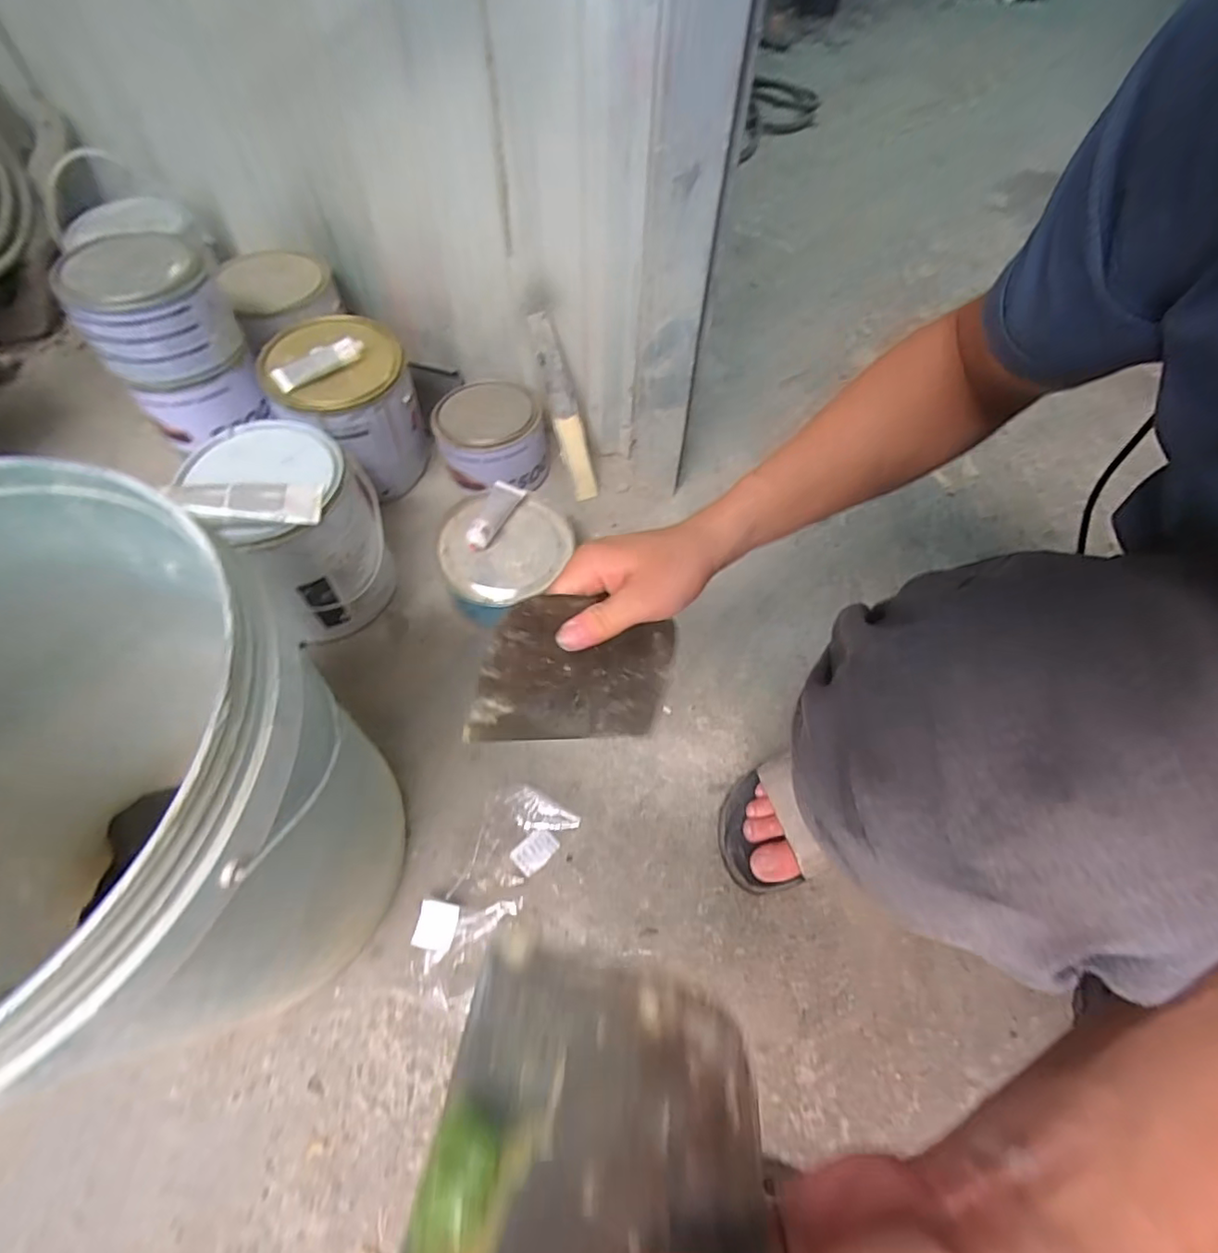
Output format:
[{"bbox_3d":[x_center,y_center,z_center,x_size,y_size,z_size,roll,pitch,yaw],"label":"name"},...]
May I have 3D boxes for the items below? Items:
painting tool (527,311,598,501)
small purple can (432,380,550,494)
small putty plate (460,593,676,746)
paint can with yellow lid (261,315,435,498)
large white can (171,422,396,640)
[{"bbox_3d":[-0.055,-0.269,0.739,0.034,0.218,0.012,-21,21,-12],"label":"painting tool"},{"bbox_3d":[-0.148,-0.240,0.760,0.130,0.086,0.127,0,59,0],"label":"small purple can"},{"bbox_3d":[-0.017,0.033,0.414,0.153,0.101,0.006,7,16,-36],"label":"small putty plate"},{"bbox_3d":[-0.305,-0.252,0.720,0.139,0.171,0.146,0,59,0],"label":"paint can with yellow lid"},{"bbox_3d":[-0.316,-0.103,0.635,0.140,0.182,0.164,-34,65,-19],"label":"large white can"}]

